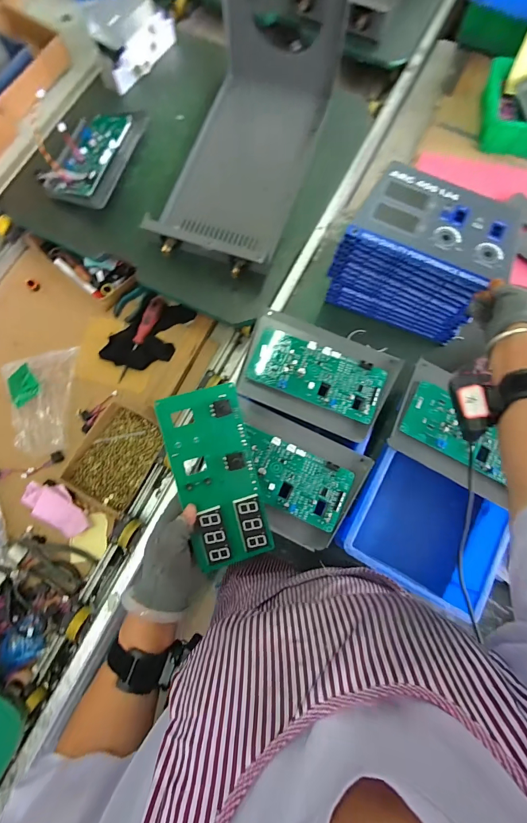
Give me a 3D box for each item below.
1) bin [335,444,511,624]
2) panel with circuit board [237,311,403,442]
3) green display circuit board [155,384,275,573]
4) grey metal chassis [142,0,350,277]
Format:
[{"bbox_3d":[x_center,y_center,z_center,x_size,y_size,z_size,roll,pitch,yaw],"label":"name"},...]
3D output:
[{"bbox_3d":[0.231,0.171,0.535,0.187,0.074,0.166,28,79,6],"label":"bin"},{"bbox_3d":[0.082,-0.059,0.541,0.216,0.028,0.144,22,79,5],"label":"panel with circuit board"},{"bbox_3d":[-0.050,0.072,0.394,0.083,0.019,0.191,-14,92,-3],"label":"green display circuit board"},{"bbox_3d":[-0.032,-0.543,0.588,0.228,0.369,0.509,18,78,4],"label":"grey metal chassis"}]

